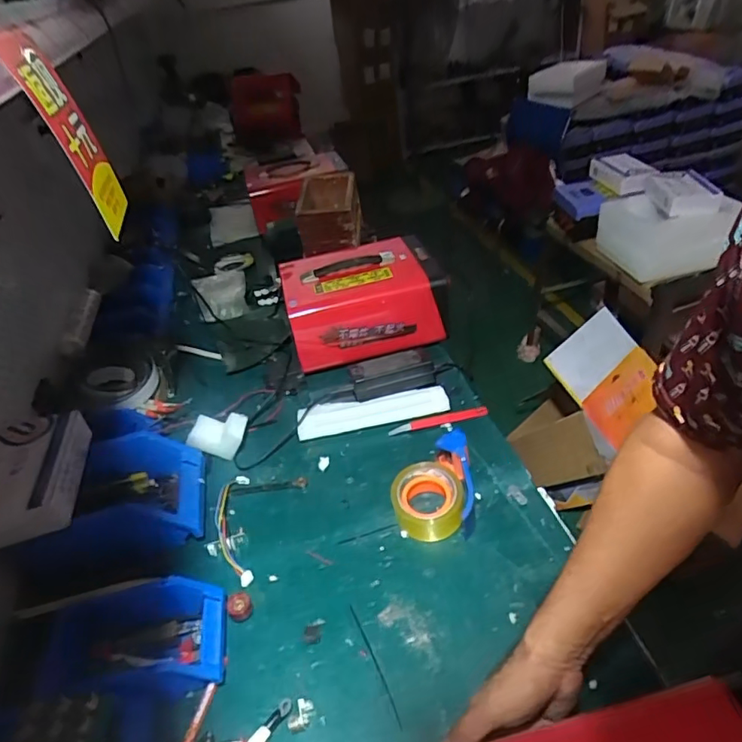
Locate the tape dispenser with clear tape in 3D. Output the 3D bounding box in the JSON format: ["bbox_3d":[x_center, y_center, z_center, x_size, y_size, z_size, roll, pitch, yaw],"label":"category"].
[{"bbox_3d":[0.089,0.165,0.758,0.117,0.070,0.145,-4,39,4],"label":"tape dispenser with clear tape"}]

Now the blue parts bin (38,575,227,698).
[{"bbox_3d":[-0.282,0.323,0.620,0.206,0.077,0.129,-14,39,-8],"label":"blue parts bin"}]

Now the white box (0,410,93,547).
[{"bbox_3d":[-0.456,0.133,0.714,0.106,0.056,0.204,-14,40,-8],"label":"white box"}]

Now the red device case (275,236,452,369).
[{"bbox_3d":[-0.016,-0.140,1.074,0.300,0.162,0.210,-12,39,-6],"label":"red device case"}]

